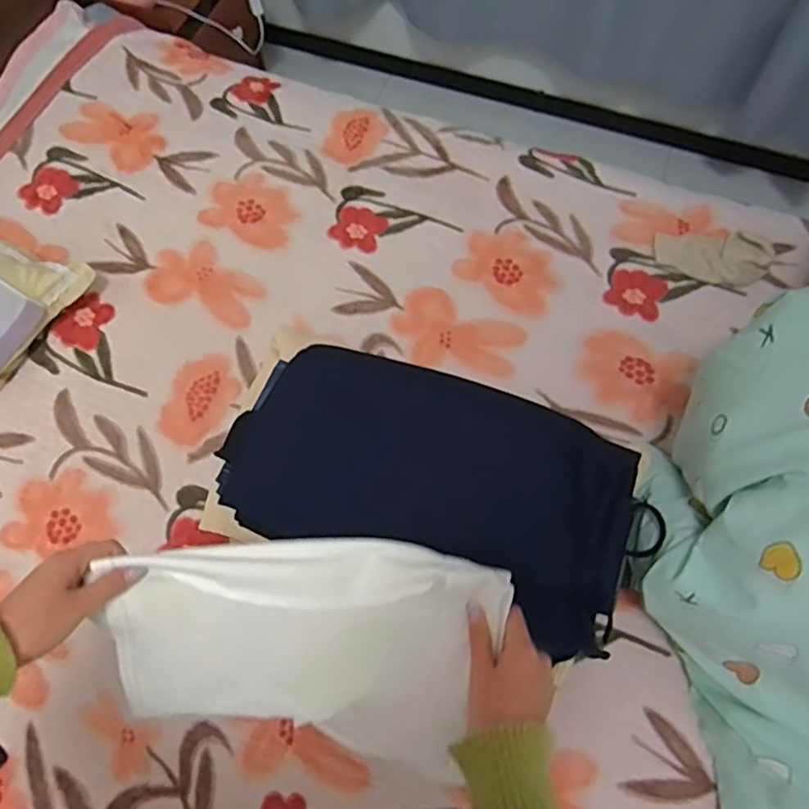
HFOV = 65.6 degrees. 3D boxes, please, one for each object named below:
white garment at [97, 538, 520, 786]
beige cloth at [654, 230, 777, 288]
[{"bbox_3d":[-0.087,0.202,0.537,0.315,0.129,0.173,9,67,5],"label":"white garment"},{"bbox_3d":[0.484,-0.233,0.983,0.172,0.016,0.100,11,67,6],"label":"beige cloth"}]

